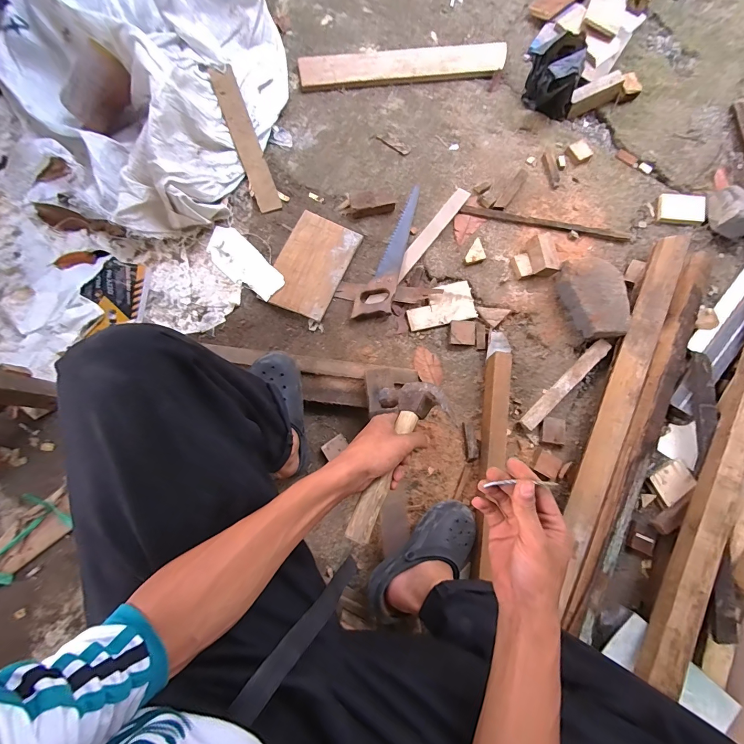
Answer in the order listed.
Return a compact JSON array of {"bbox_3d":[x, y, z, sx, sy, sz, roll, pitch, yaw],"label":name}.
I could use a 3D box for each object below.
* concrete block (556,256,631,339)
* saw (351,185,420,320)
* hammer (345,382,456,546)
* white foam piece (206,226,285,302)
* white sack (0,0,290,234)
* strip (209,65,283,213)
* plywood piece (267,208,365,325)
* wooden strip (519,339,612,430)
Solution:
[{"bbox_3d":[0.555,-0.183,0.874,0.126,0.075,0.207,-22,79,-6],"label":"concrete block"},{"bbox_3d":[0.059,-0.313,0.904,0.083,0.027,0.411,20,78,3],"label":"saw"},{"bbox_3d":[0.019,0.104,0.441,0.083,0.067,0.214,27,62,4],"label":"hammer"},{"bbox_3d":[-0.329,-0.279,0.894,0.231,0.008,0.100,41,80,7],"label":"white foam piece"},{"bbox_3d":[-0.622,-0.788,0.899,0.690,0.220,0.779,20,78,3],"label":"white sack"},{"bbox_3d":[-0.346,-0.635,0.954,0.064,0.011,0.430,-20,86,-14],"label":"strip"},{"bbox_3d":[-0.157,-0.278,0.903,0.173,0.017,0.263,24,78,4],"label":"plywood piece"},{"bbox_3d":[0.470,0.027,0.838,0.299,0.010,0.036,-42,57,-11],"label":"wooden strip"}]

